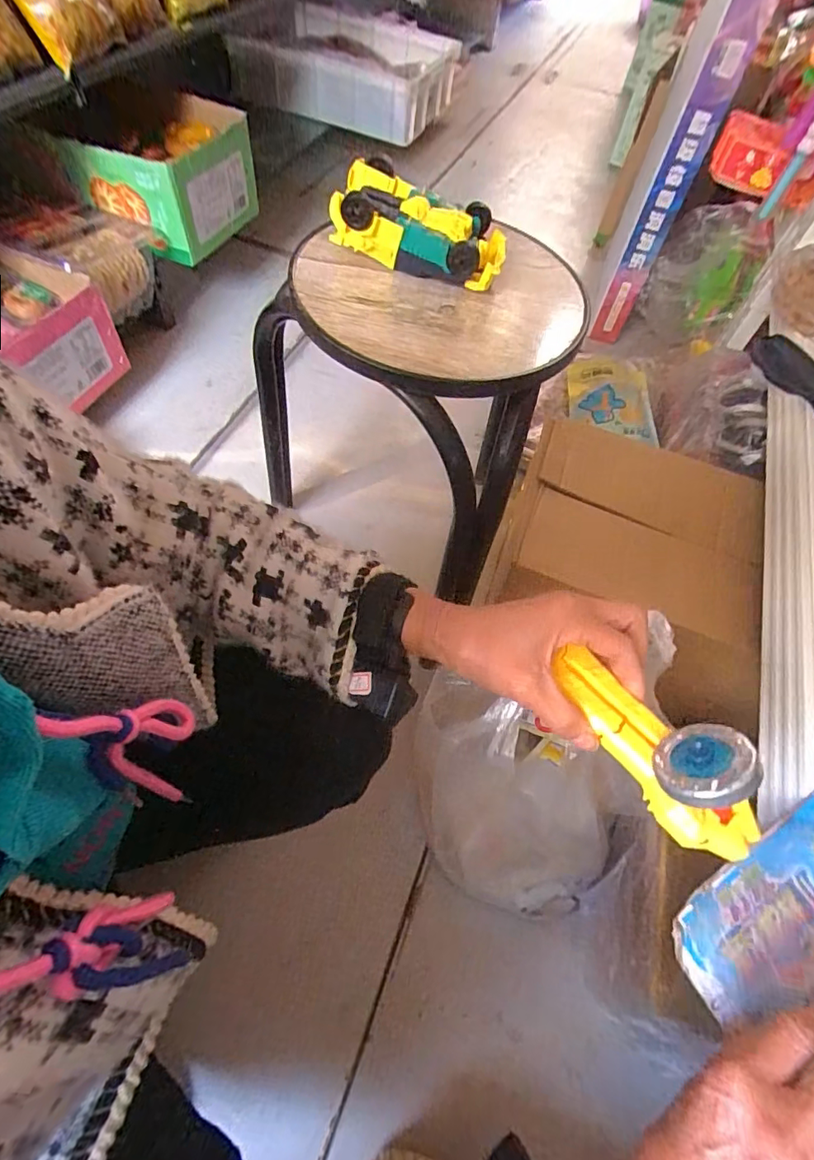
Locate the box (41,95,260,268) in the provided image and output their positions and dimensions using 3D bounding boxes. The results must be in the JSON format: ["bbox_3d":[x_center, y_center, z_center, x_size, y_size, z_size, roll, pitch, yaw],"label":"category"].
[{"bbox_3d":[-0.451,-0.779,0.975,0.225,0.157,0.284,20,61,9],"label":"box"}]

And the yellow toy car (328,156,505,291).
[{"bbox_3d":[0.013,-0.325,0.464,0.157,0.057,0.091,13,60,5],"label":"yellow toy car"}]

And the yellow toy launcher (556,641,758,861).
[{"bbox_3d":[0.139,0.085,0.275,0.045,0.058,0.127,-25,64,-16],"label":"yellow toy launcher"}]

